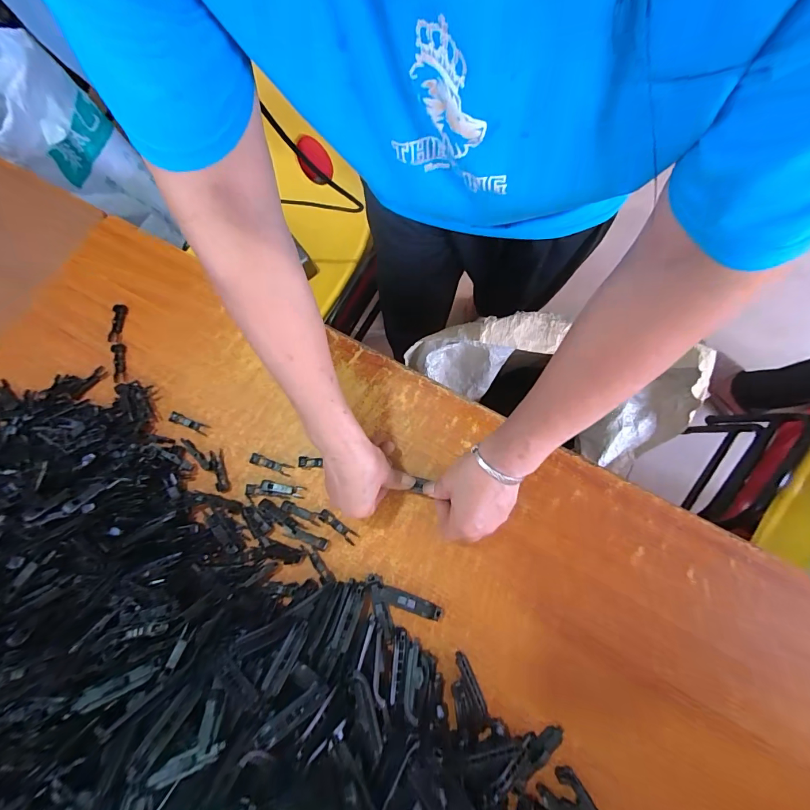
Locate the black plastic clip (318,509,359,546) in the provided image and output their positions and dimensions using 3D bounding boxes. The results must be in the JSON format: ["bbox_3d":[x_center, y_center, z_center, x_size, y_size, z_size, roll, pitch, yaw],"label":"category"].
[{"bbox_3d":[-0.081,0.147,0.477,0.055,0.006,0.014,36,79,10],"label":"black plastic clip"}]

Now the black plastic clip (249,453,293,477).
[{"bbox_3d":[-0.170,0.075,0.498,0.057,0.005,0.013,17,77,6],"label":"black plastic clip"}]

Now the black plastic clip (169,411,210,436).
[{"bbox_3d":[-0.284,0.024,0.519,0.056,0.007,0.013,22,77,7],"label":"black plastic clip"}]

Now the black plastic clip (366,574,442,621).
[{"bbox_3d":[-0.003,0.222,0.452,0.091,0.017,0.019,23,77,7],"label":"black plastic clip"}]

